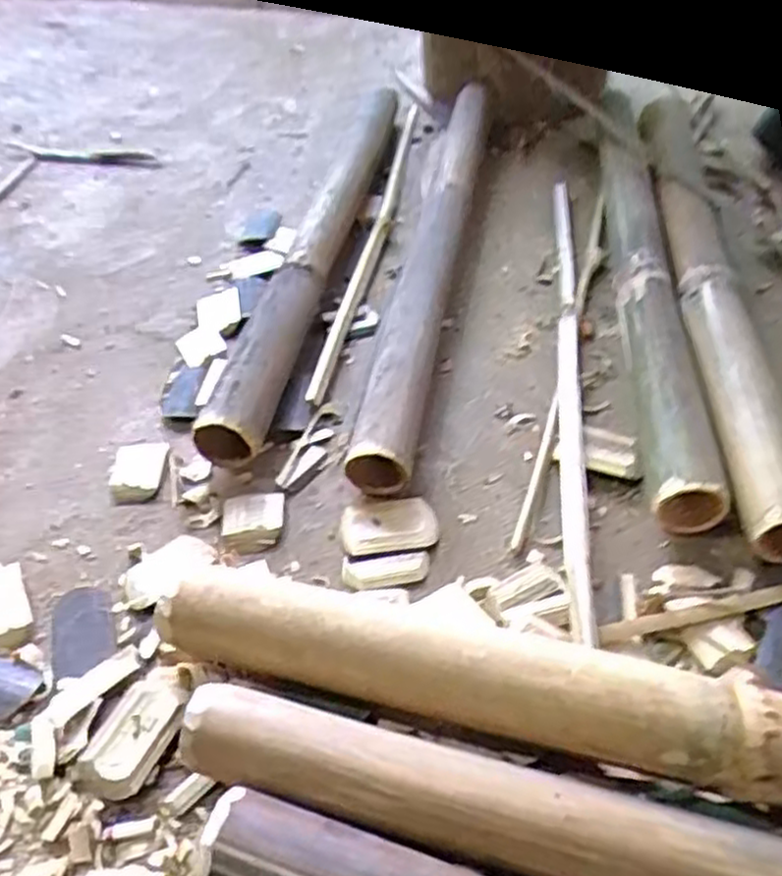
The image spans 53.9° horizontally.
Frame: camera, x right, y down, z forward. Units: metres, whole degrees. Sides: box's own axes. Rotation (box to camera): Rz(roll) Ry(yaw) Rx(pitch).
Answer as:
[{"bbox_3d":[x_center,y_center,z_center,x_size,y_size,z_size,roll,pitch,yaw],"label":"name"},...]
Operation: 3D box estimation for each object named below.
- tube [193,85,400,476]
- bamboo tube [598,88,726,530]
[{"bbox_3d":[-0.071,-0.211,0.792,0.054,0.060,0.611,6,47,10],"label":"tube"},{"bbox_3d":[0.228,-0.132,0.692,0.054,0.051,0.502,2,46,6],"label":"bamboo tube"}]

